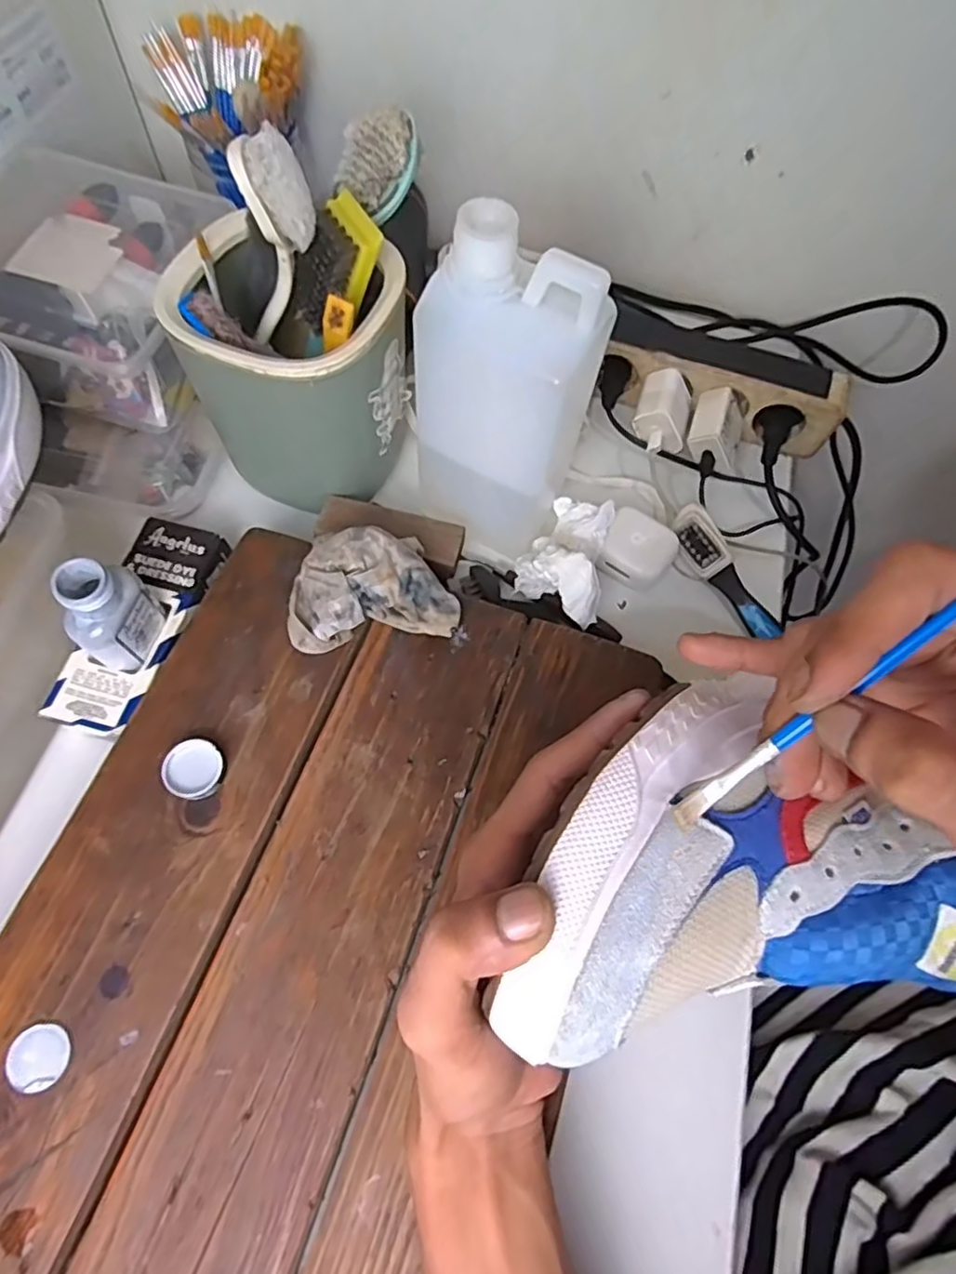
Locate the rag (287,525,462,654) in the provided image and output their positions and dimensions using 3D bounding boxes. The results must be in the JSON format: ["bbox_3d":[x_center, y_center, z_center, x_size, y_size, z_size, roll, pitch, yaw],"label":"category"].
[{"bbox_3d":[-0.063,-0.029,0.382,0.097,0.042,0.061,-7,67,-7],"label":"rag"}]

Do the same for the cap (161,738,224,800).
[{"bbox_3d":[-0.153,0.071,0.346,0.030,0.012,0.030,2,66,-4],"label":"cap"}]

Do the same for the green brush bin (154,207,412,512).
[{"bbox_3d":[-0.112,-0.165,0.410,0.123,0.139,0.113,28,67,8],"label":"green brush bin"}]

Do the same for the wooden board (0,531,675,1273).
[{"bbox_3d":[-0.096,0.142,0.325,0.267,0.018,0.405,17,66,5],"label":"wooden board"}]

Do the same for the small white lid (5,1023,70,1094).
[{"bbox_3d":[-0.202,0.193,0.293,0.024,0.006,0.026,2,66,-4],"label":"small white lid"}]

